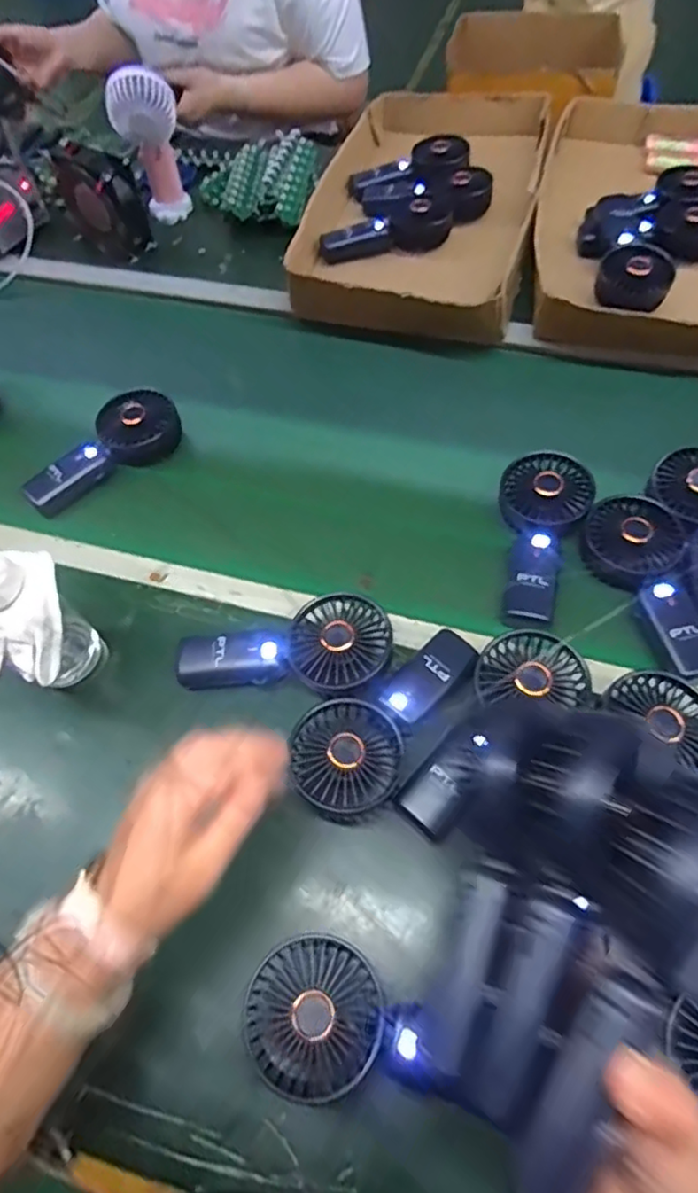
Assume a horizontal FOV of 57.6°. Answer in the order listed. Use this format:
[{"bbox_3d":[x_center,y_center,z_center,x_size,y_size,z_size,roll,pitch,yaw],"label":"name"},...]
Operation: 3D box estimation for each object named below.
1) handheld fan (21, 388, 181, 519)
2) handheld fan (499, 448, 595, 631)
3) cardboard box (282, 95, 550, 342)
[{"bbox_3d":[-0.264,-0.154,0.688,0.080,0.037,0.177,30,66,20],"label":"handheld fan"},{"bbox_3d":[0.180,-0.057,0.596,0.081,0.030,0.188,11,61,10],"label":"handheld fan"},{"bbox_3d":[0.110,-0.573,0.911,0.296,0.068,0.562,12,61,11],"label":"cardboard box"}]

